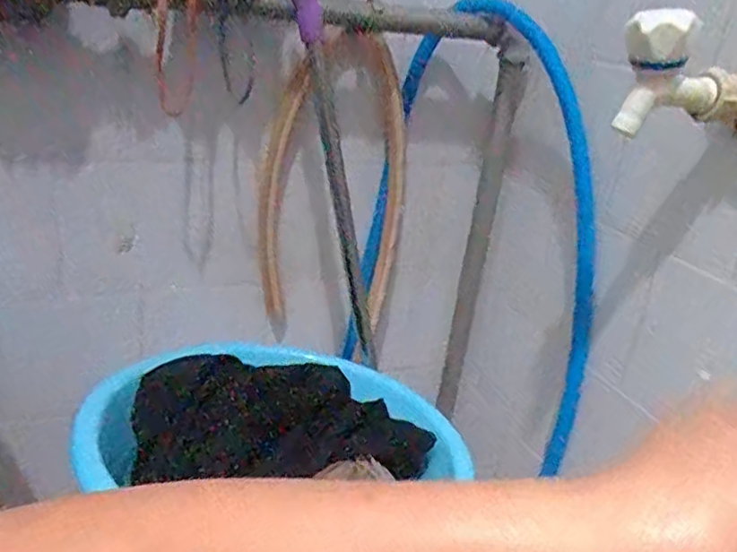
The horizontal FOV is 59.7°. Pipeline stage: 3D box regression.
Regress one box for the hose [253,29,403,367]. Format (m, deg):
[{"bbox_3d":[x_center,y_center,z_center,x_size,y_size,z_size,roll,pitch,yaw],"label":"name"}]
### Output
[{"bbox_3d":[-0.046,-0.082,0.757,0.172,0.377,0.089,6,24,0],"label":"hose"}]

